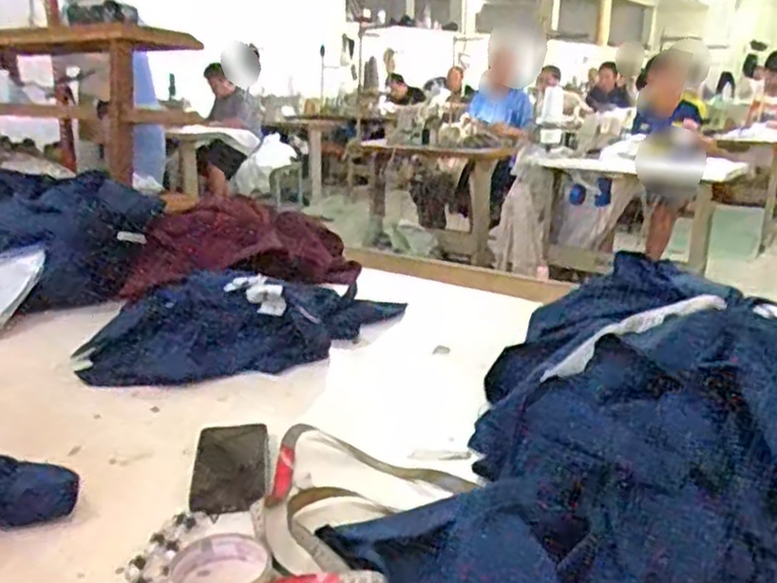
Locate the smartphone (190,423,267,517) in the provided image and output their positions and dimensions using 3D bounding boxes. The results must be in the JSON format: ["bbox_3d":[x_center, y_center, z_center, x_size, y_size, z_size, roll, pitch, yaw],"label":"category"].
[{"bbox_3d":[-0.169,0.180,0.782,0.073,0.008,0.171,-3,19,-8],"label":"smartphone"}]

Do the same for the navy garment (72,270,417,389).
[{"bbox_3d":[-0.200,0.032,1.142,0.537,0.097,0.216,-8,20,-23],"label":"navy garment"}]

